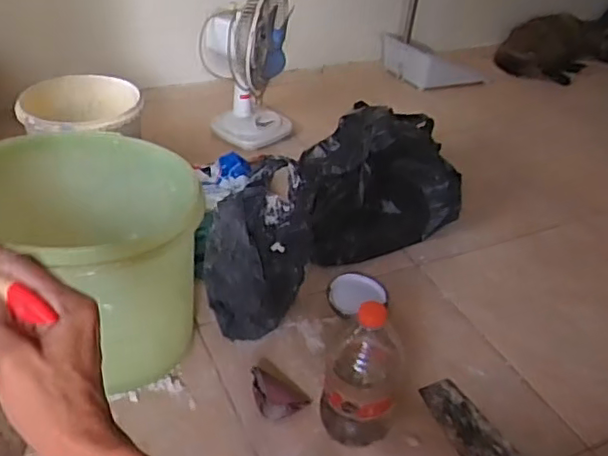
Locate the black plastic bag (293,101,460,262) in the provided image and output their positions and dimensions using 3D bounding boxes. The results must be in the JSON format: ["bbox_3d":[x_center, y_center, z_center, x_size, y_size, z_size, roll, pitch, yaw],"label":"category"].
[{"bbox_3d":[0.120,-0.097,1.155,0.286,0.190,0.250,-14,39,-23],"label":"black plastic bag"}]

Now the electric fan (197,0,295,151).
[{"bbox_3d":[-0.125,-0.362,1.387,0.199,0.311,0.209,-2,36,-8],"label":"electric fan"}]

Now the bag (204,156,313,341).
[{"bbox_3d":[-0.063,0.031,0.960,0.115,0.189,0.217,17,38,18],"label":"bag"}]

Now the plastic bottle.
[{"bbox_3d":[0.075,0.167,0.766,0.083,0.199,0.084,13,37,12],"label":"plastic bottle"}]

